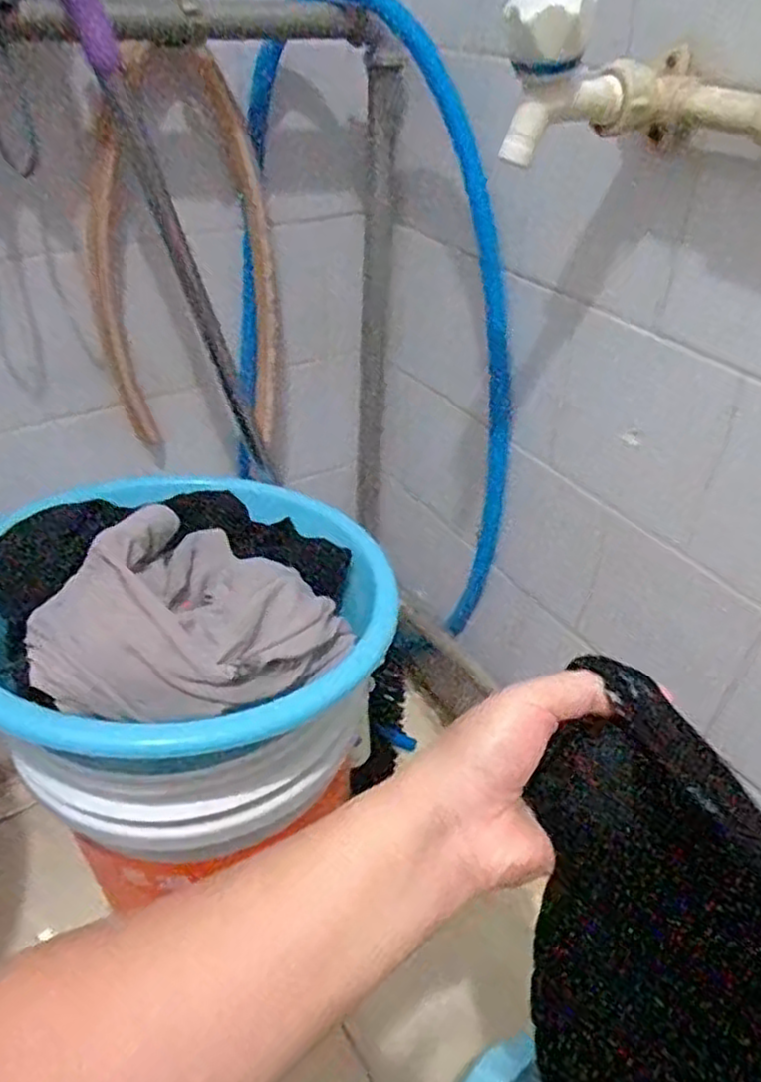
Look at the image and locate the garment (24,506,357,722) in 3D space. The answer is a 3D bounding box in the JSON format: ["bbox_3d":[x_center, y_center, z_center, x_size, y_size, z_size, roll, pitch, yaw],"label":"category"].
[{"bbox_3d":[-0.130,0.050,0.492,0.155,0.087,0.190,25,44,27],"label":"garment"}]

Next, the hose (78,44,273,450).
[{"bbox_3d":[-0.184,-0.245,0.691,0.176,0.359,0.061,-11,40,-16],"label":"hose"}]

